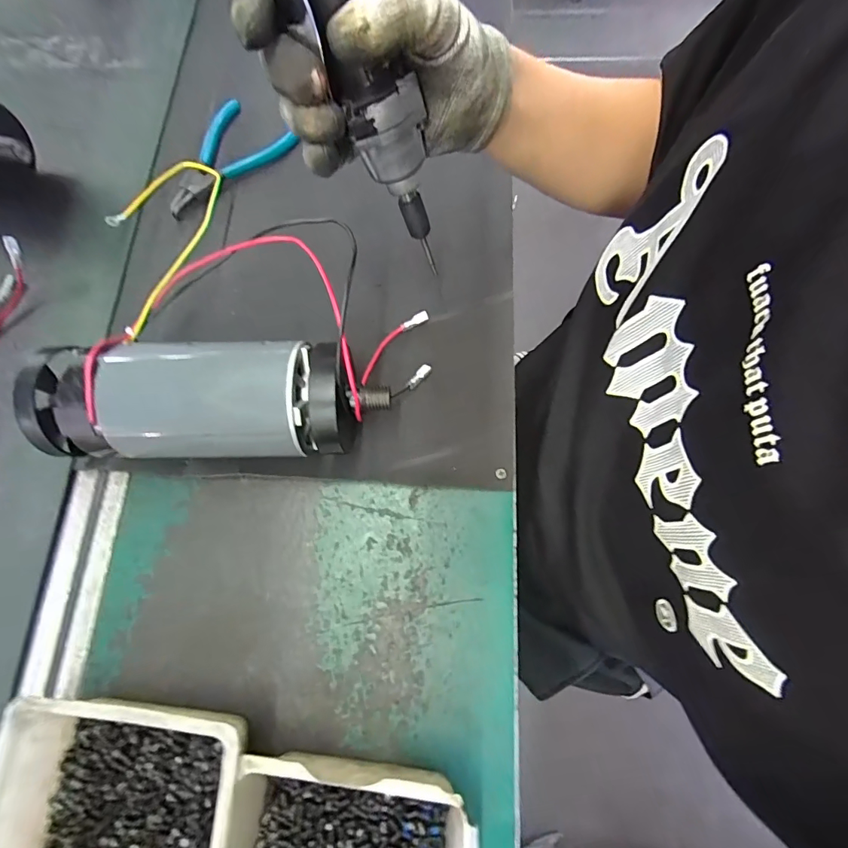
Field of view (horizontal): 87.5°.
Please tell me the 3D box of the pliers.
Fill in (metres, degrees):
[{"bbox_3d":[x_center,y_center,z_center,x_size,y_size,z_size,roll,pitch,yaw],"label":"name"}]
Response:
[{"bbox_3d":[-0.196,-0.258,0.418,0.131,0.013,0.082,-36,76,-8],"label":"pliers"}]

